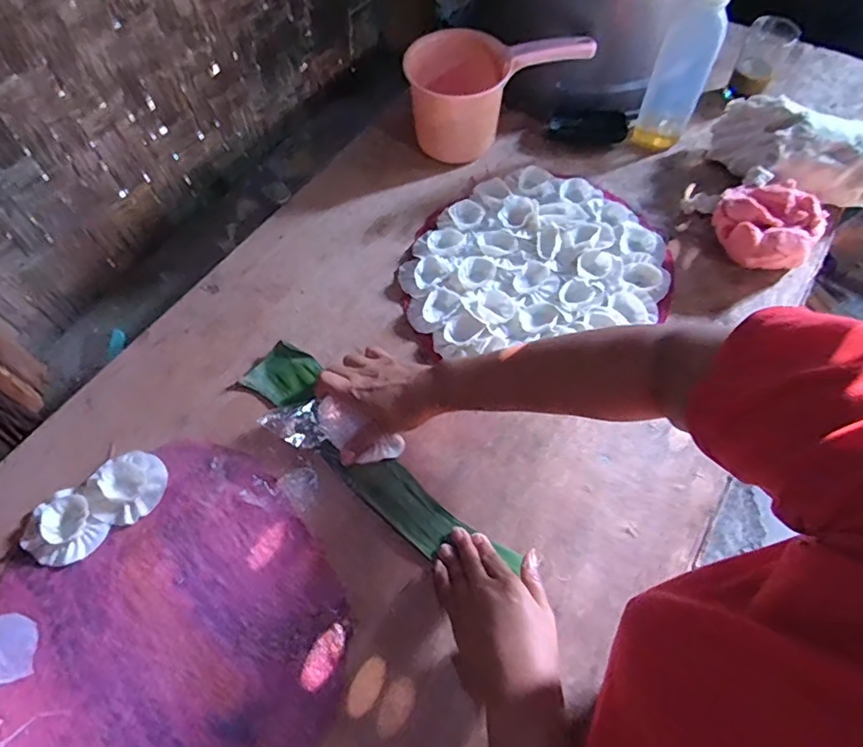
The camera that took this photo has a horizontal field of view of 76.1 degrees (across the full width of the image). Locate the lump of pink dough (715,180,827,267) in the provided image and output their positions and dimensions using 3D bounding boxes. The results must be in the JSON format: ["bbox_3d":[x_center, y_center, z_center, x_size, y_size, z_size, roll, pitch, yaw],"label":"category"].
[{"bbox_3d":[0.410,-0.179,0.683,0.120,0.075,0.108,30,65,16],"label":"lump of pink dough"}]

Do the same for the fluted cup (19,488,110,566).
[{"bbox_3d":[-0.356,0.150,0.531,0.070,0.017,0.063,35,66,18],"label":"fluted cup"}]

